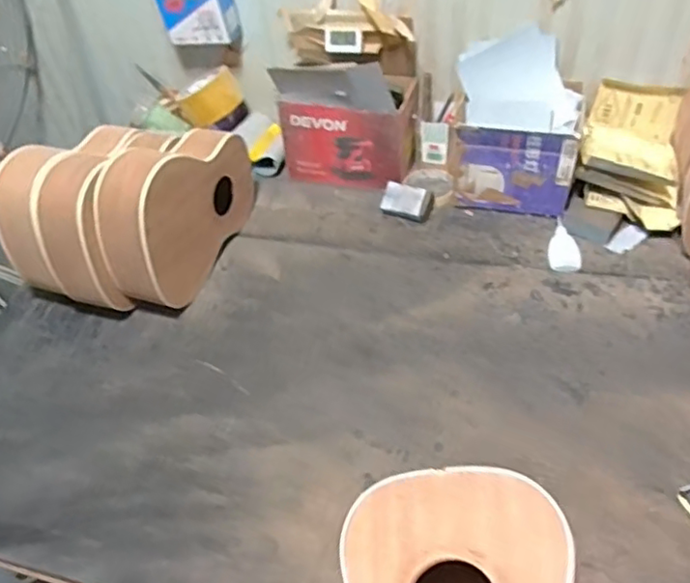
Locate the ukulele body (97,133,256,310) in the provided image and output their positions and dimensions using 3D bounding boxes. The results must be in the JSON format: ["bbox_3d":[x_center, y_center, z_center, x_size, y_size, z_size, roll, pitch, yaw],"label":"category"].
[{"bbox_3d":[-0.223,-0.125,0.854,0.081,0.207,0.264,12,51,17],"label":"ukulele body"}]

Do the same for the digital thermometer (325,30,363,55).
[{"bbox_3d":[-0.002,-0.375,0.929,0.057,0.035,0.009,0,48,7],"label":"digital thermometer"}]

